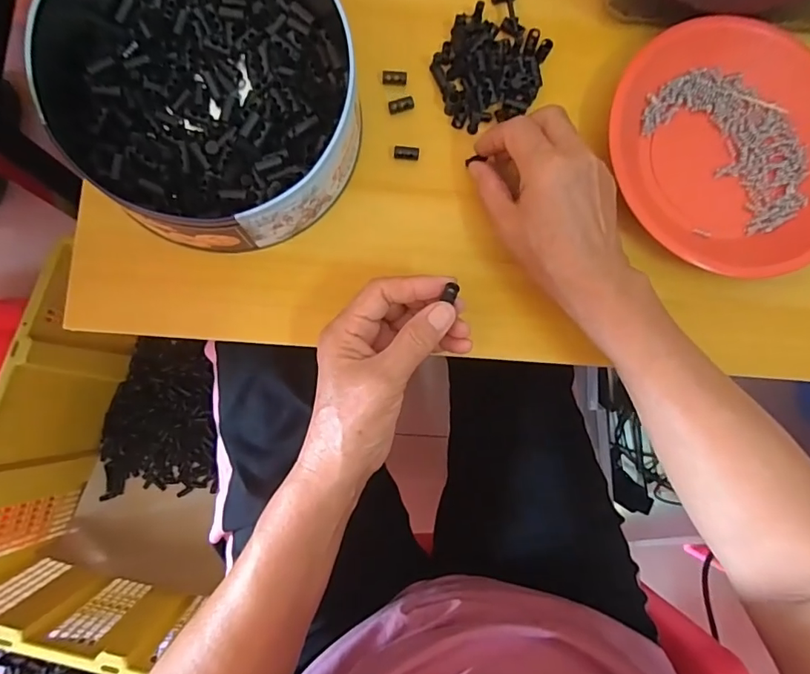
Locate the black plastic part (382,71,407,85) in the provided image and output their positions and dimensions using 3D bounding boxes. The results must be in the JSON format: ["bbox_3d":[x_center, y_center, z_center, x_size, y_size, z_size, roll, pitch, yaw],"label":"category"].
[{"bbox_3d":[-0.008,-0.193,0.373,0.018,0.004,0.009,0,83,-5],"label":"black plastic part"}]

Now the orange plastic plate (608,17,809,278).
[{"bbox_3d":[0.246,-0.143,0.383,0.192,0.034,0.177,1,83,-5],"label":"orange plastic plate"}]

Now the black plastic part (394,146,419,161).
[{"bbox_3d":[0.001,-0.134,0.369,0.018,0.009,0.009,3,83,-5],"label":"black plastic part"}]

